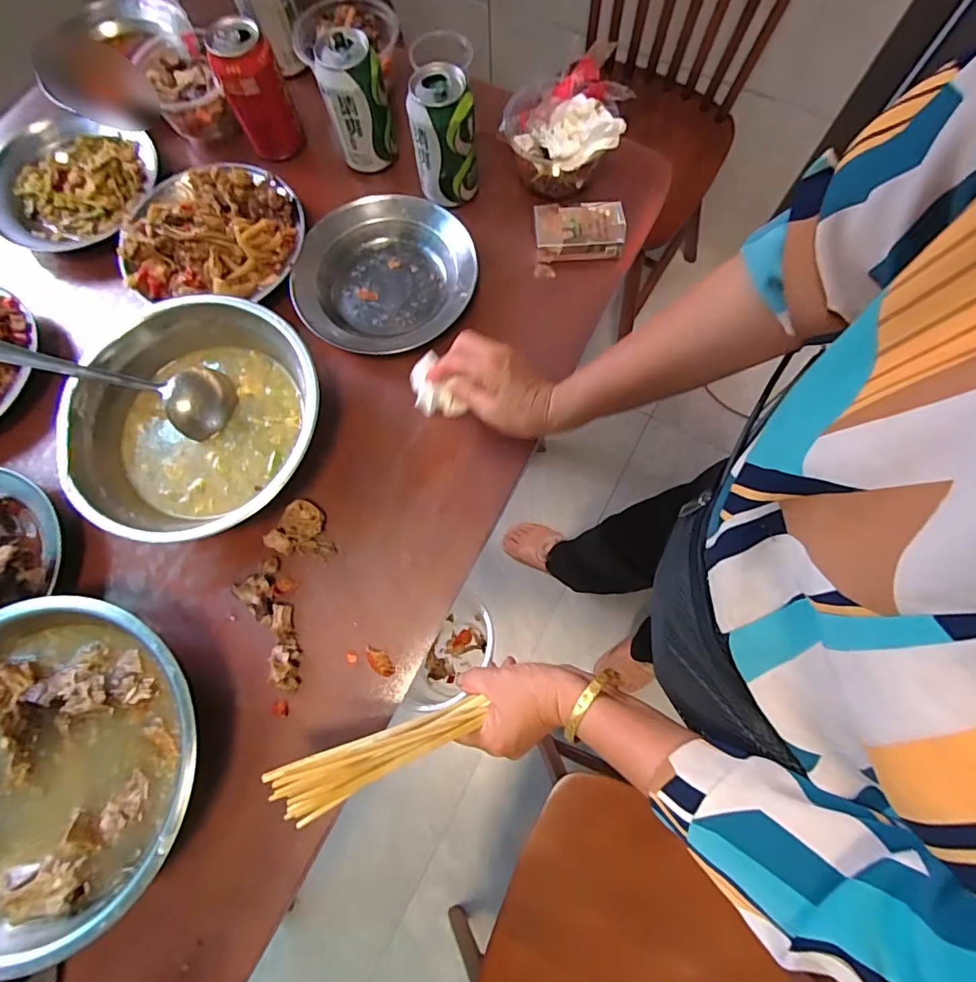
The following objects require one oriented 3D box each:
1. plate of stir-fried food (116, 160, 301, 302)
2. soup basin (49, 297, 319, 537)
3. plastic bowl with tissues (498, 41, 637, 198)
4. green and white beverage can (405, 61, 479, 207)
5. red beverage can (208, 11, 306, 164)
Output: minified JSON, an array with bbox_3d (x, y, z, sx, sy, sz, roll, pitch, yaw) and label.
[{"bbox_3d":[-0.298,-0.281,0.532,0.188,0.035,0.172,0,74,1],"label":"plate of stir-fried food"},{"bbox_3d":[-0.264,-0.065,0.464,0.218,0.058,0.219,0,74,1],"label":"soup basin"},{"bbox_3d":[0.087,-0.395,0.534,0.116,0.082,0.125,0,74,1],"label":"plastic bowl with tissues"},{"bbox_3d":[-0.046,-0.364,0.515,0.062,0.103,0.063,-6,74,-1],"label":"green and white beverage can"},{"bbox_3d":[-0.251,-0.433,0.546,0.061,0.117,0.056,0,74,1],"label":"red beverage can"}]

